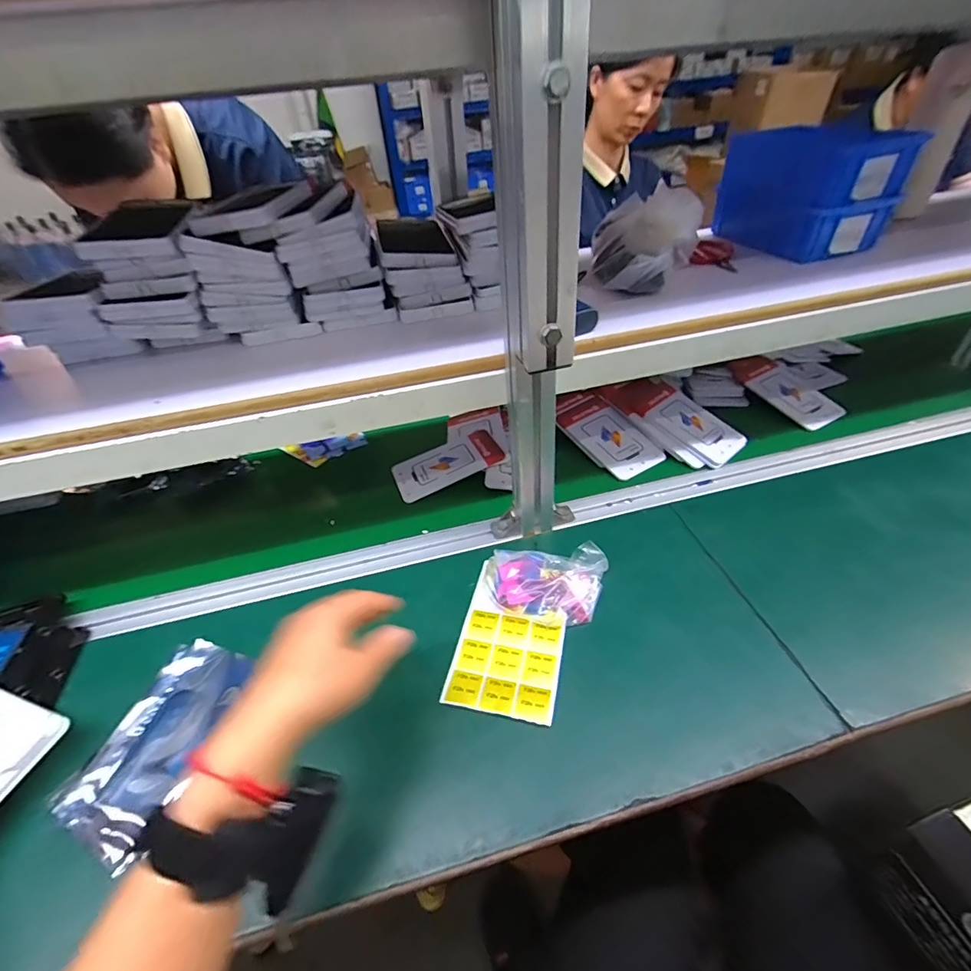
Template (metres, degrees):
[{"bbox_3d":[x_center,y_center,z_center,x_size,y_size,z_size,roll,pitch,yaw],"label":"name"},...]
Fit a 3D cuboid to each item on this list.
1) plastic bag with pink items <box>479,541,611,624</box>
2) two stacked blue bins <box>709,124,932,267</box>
[{"bbox_3d":[0.065,0.110,0.510,0.135,0.027,0.086,3,42,8],"label":"plastic bag with pink items"},{"bbox_3d":[0.435,-0.405,0.632,0.116,0.121,0.198,-18,43,-15],"label":"two stacked blue bins"}]

